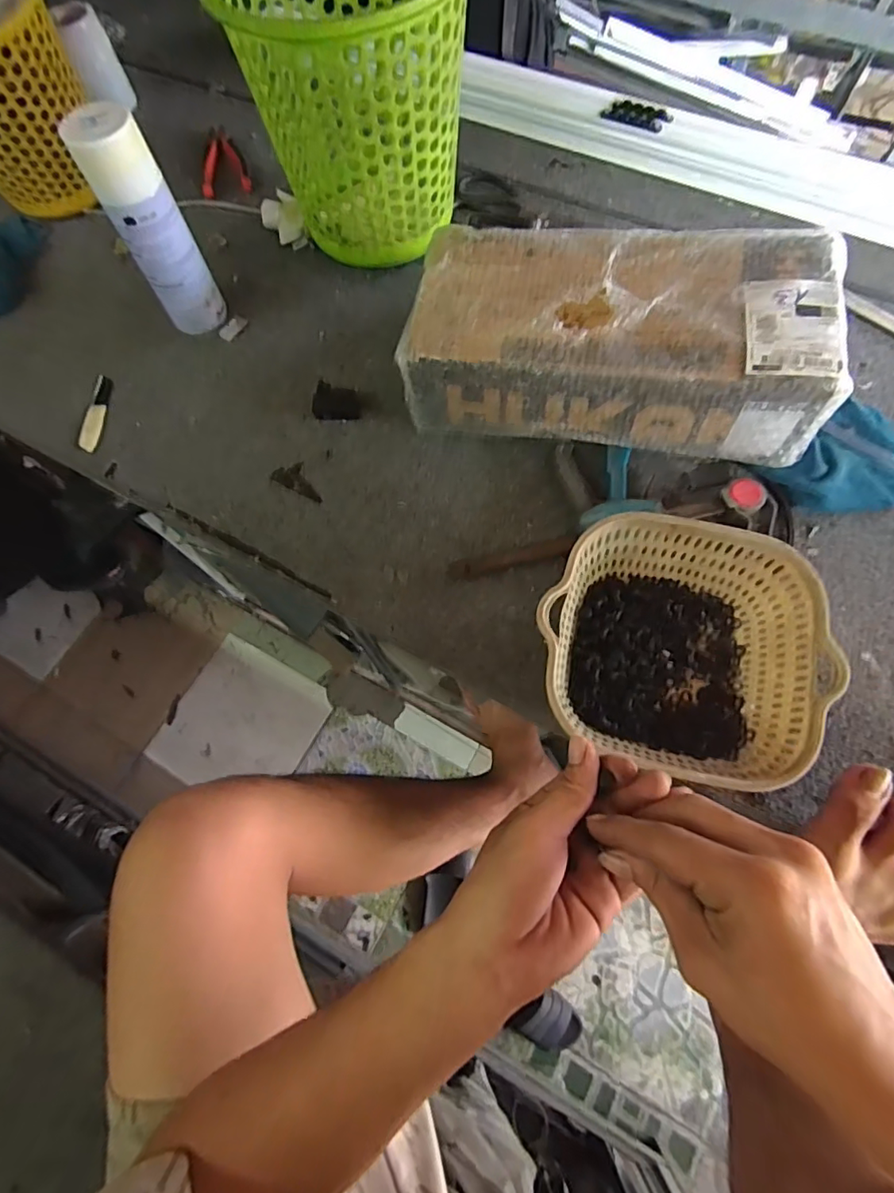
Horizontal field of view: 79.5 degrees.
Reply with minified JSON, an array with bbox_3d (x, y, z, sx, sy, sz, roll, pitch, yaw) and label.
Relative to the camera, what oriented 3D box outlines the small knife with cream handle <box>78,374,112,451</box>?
[{"bbox_3d":[-0.410,-0.215,0.627,0.020,0.004,0.107,-2,67,2],"label":"small knife with cream handle"}]

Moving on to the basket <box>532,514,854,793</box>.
[{"bbox_3d":[0.184,0.047,0.444,0.216,0.090,0.196,8,68,6],"label":"basket"}]

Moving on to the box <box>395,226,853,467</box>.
[{"bbox_3d":[0.154,-0.248,0.519,0.370,0.115,0.172,9,70,6],"label":"box"}]

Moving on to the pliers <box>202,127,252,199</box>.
[{"bbox_3d":[-0.321,-0.615,0.760,0.065,0.011,0.143,-18,68,-5],"label":"pliers"}]

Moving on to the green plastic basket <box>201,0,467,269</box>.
[{"bbox_3d":[-0.094,-0.533,0.601,0.240,0.256,0.245,-12,70,-2],"label":"green plastic basket"}]

